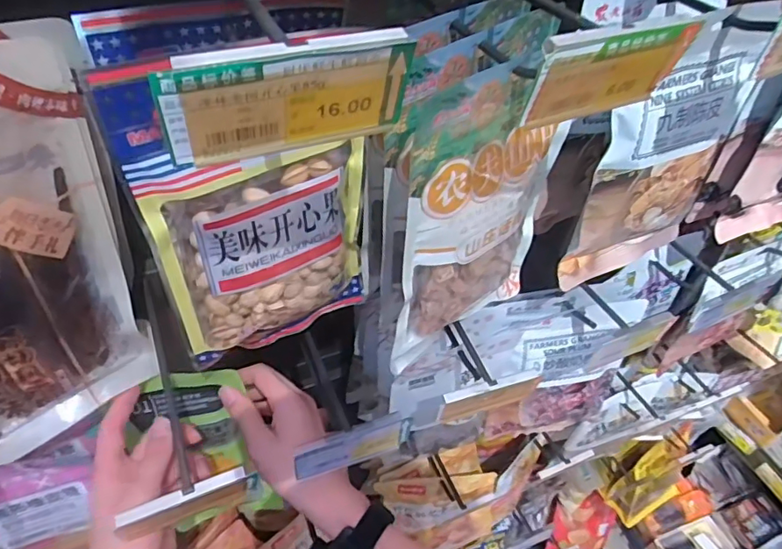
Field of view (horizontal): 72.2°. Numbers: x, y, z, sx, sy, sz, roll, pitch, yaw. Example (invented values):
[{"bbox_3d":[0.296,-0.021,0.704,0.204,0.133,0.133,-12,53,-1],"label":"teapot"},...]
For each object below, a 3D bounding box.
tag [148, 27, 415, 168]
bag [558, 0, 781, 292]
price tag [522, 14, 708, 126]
[{"bbox_3d":[-0.035,-0.062,0.192,0.089,0.045,0.005,-17,62,-18],"label":"tag"},{"bbox_3d":[0.216,-0.090,0.410,0.155,0.214,0.031,-16,49,-18],"label":"bag"},{"bbox_3d":[0.100,-0.093,0.242,0.085,0.047,0.004,-18,61,-21],"label":"price tag"}]

